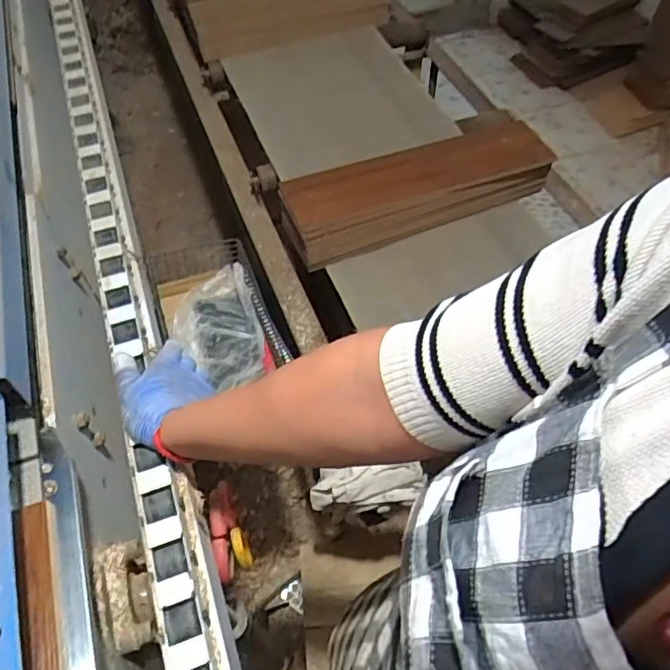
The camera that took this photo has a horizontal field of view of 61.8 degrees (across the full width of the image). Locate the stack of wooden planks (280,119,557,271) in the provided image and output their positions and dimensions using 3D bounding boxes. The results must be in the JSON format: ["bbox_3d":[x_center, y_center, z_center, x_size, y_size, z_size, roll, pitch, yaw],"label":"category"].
[{"bbox_3d":[0.154,-0.277,1.022,0.516,0.090,0.156,-23,59,-15],"label":"stack of wooden planks"}]

